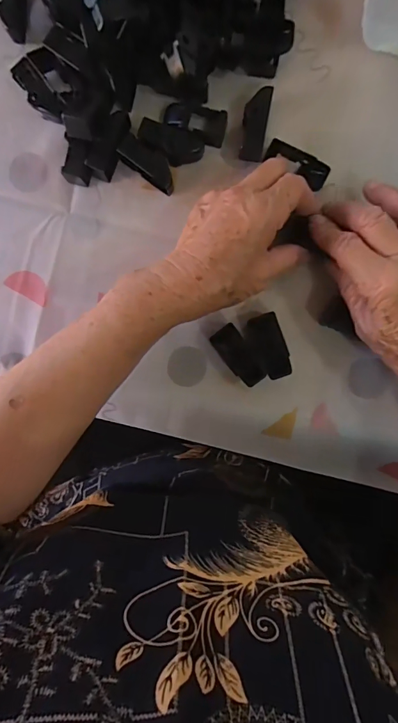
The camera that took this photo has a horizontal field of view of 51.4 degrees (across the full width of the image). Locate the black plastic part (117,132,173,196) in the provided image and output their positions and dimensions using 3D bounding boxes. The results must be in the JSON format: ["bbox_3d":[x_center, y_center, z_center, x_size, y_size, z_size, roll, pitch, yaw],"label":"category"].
[{"bbox_3d":[-0.039,-0.152,0.319,0.050,0.011,0.021,37,95,-16],"label":"black plastic part"}]

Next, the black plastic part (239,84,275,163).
[{"bbox_3d":[0.044,-0.182,0.321,0.020,0.019,0.050,8,91,4],"label":"black plastic part"}]

